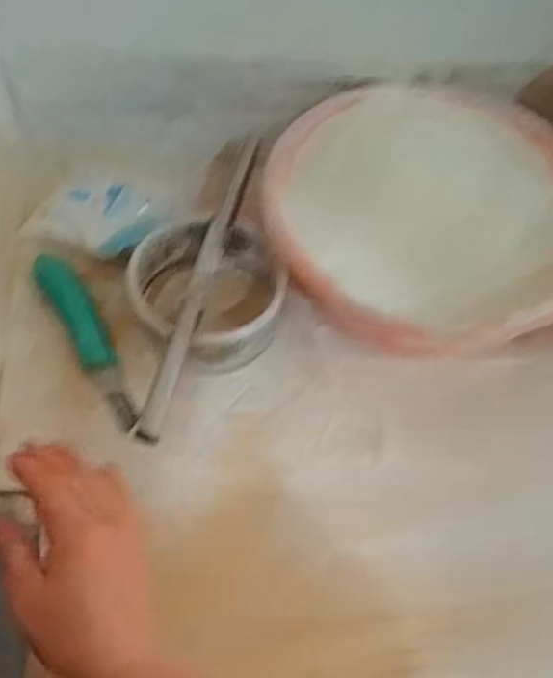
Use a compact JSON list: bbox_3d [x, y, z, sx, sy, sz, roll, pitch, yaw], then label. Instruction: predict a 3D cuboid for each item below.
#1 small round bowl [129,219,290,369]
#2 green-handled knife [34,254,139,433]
[{"bbox_3d":[-0.057,-0.035,0.588,0.127,0.061,0.117,37,63,18],"label":"small round bowl"},{"bbox_3d":[-0.155,-0.003,0.584,0.028,0.019,0.173,-26,63,-18],"label":"green-handled knife"}]

